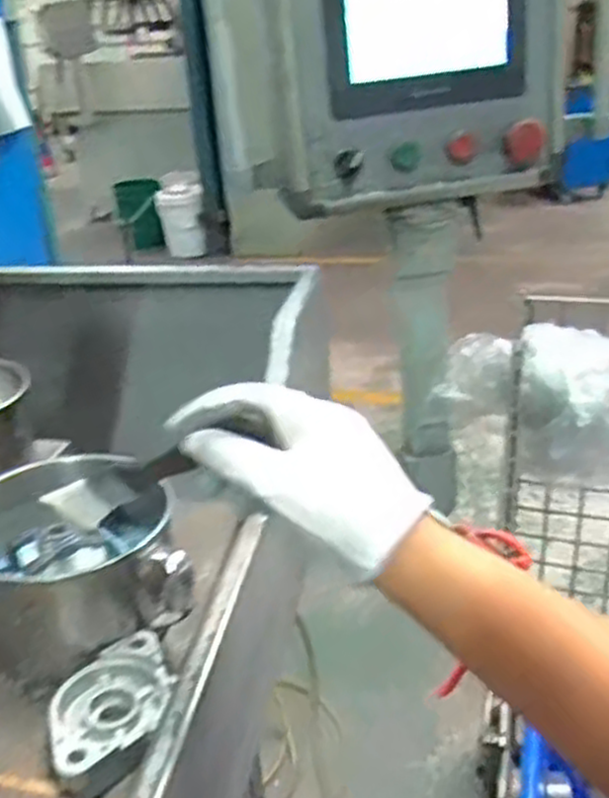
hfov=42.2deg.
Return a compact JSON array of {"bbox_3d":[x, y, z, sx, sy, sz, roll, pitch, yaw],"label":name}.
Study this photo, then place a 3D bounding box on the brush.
[{"bbox_3d":[-0.088,0.041,0.442,0.173,0.032,0.019,-26,9,40],"label":"brush"}]

